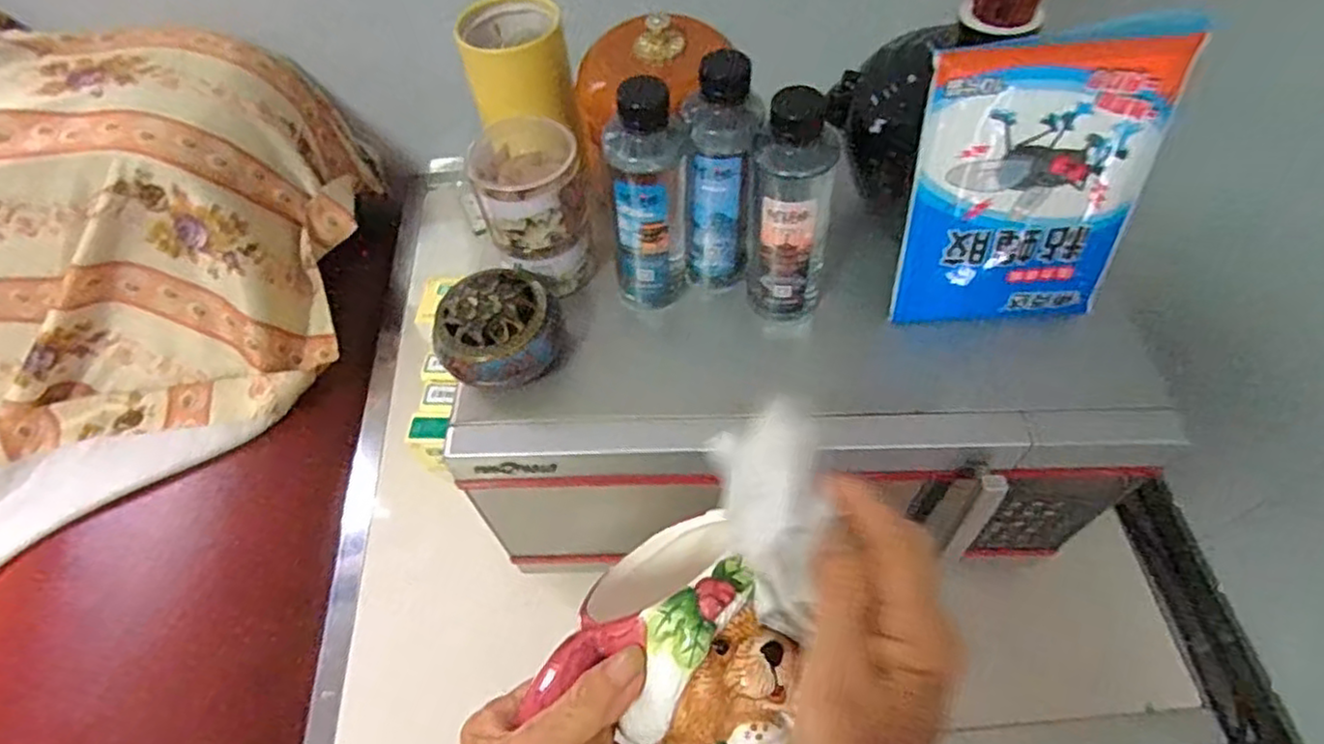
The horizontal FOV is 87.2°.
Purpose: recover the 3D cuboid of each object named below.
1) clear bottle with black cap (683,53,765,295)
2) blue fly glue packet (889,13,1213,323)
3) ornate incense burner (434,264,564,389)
[{"bbox_3d":[0.043,-0.127,0.487,0.050,0.180,0.050,10,57,9],"label":"clear bottle with black cap"},{"bbox_3d":[0.236,-0.114,0.450,0.146,0.202,0.012,-3,43,4],"label":"blue fly glue packet"},{"bbox_3d":[-0.115,-0.031,0.489,0.070,0.048,0.076,-1,56,2],"label":"ornate incense burner"}]

